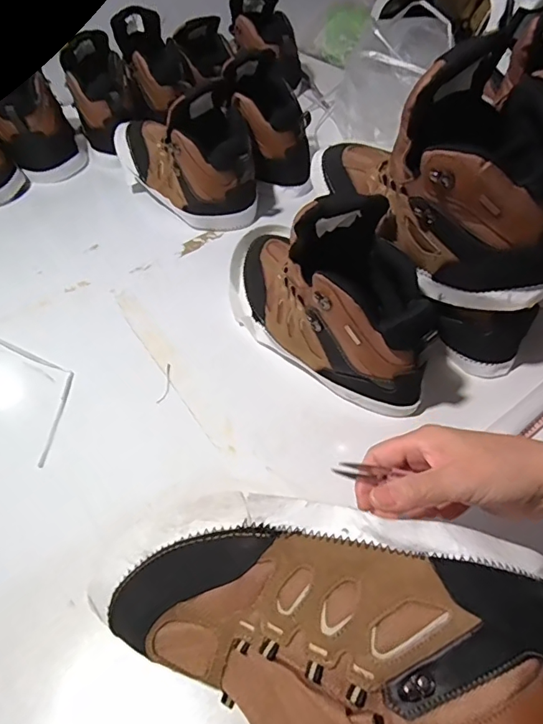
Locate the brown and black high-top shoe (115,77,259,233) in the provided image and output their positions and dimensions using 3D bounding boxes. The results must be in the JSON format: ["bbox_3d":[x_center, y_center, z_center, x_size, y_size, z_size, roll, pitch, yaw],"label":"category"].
[{"bbox_3d":[-0.130,-0.327,0.712,0.134,0.139,0.281,-37,56,-25],"label":"brown and black high-top shoe"}]

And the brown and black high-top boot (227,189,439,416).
[{"bbox_3d":[0.049,-0.090,0.483,0.118,0.160,0.283,-38,56,-26],"label":"brown and black high-top boot"}]

